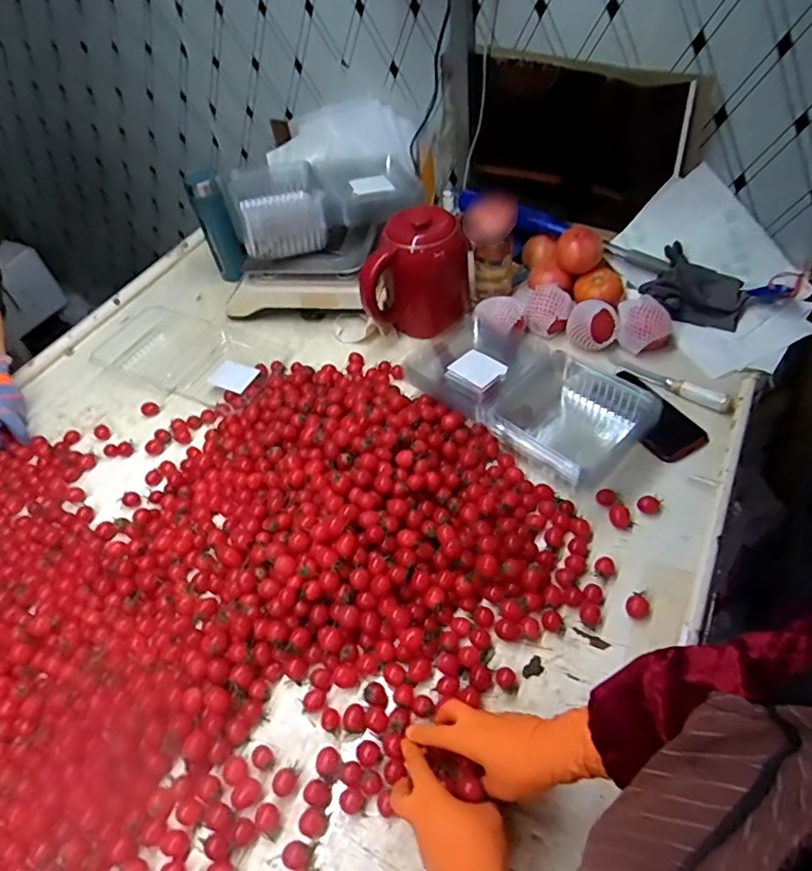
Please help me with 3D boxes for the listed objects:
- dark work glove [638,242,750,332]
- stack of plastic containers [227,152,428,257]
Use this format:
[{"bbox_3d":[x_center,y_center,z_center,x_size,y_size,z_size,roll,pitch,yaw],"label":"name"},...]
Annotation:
[{"bbox_3d":[0.488,-0.255,0.968,0.160,0.074,0.119,17,55,20],"label":"dark work glove"},{"bbox_3d":[-0.245,-0.447,1.115,0.173,0.094,0.217,-14,50,-8],"label":"stack of plastic containers"}]

